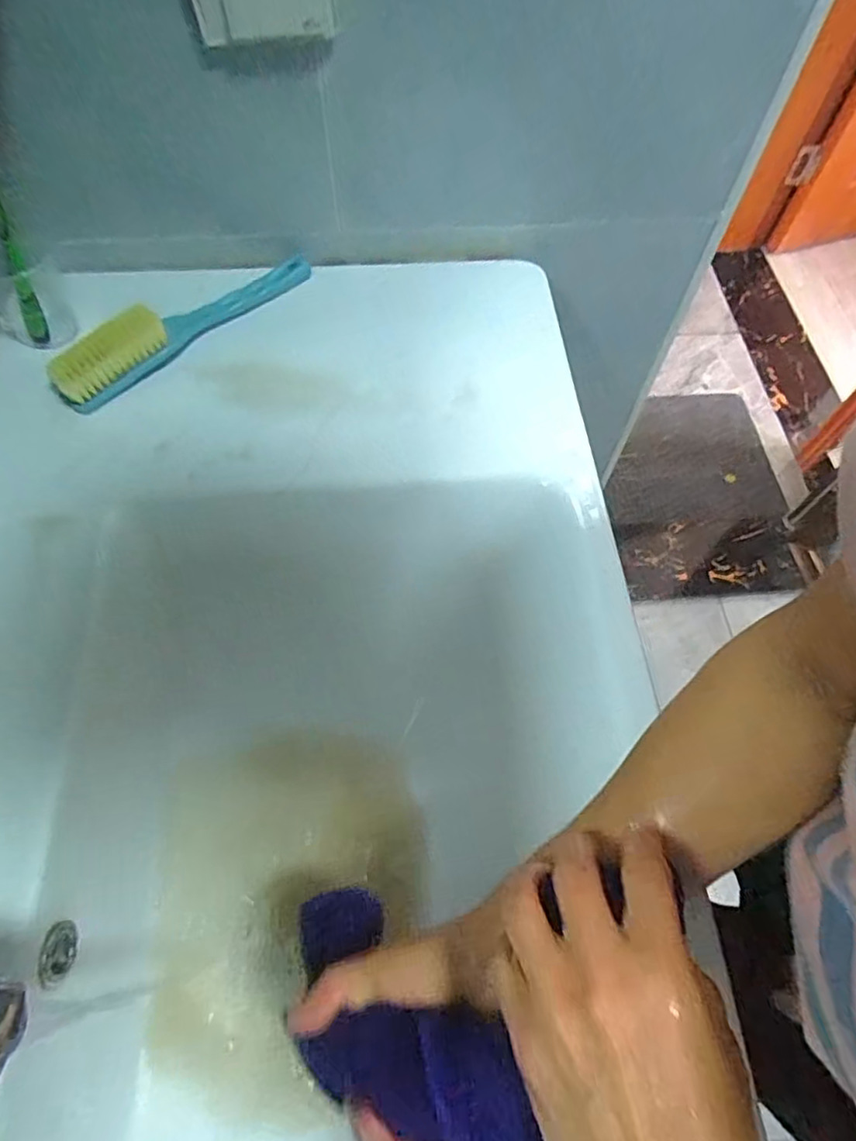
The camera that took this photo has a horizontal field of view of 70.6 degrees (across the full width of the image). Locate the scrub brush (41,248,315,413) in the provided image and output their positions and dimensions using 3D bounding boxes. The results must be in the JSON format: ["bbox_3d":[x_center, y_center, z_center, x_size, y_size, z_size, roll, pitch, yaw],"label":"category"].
[{"bbox_3d":[-0.187,-0.197,0.477,0.227,0.039,0.043,-34,68,-17],"label":"scrub brush"}]

